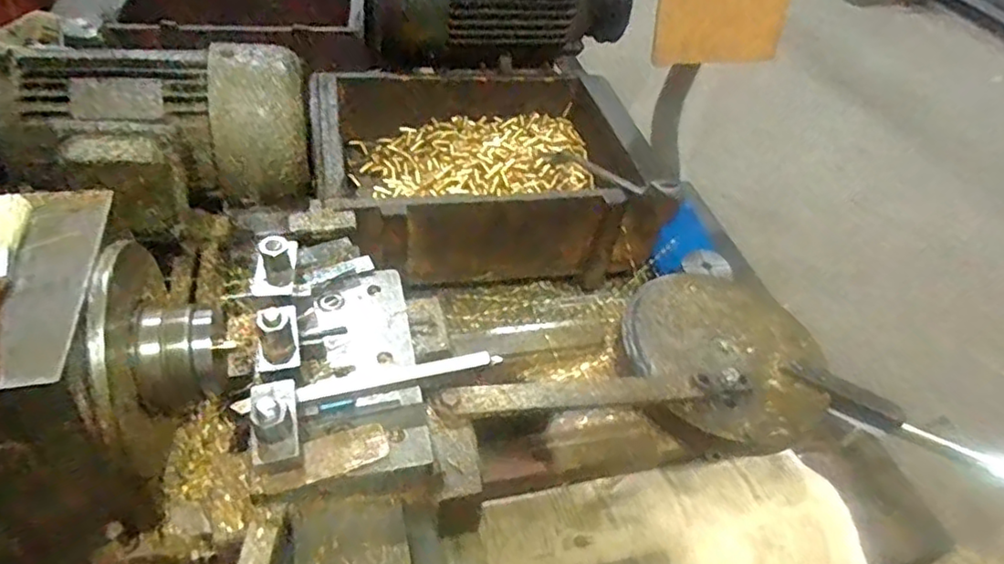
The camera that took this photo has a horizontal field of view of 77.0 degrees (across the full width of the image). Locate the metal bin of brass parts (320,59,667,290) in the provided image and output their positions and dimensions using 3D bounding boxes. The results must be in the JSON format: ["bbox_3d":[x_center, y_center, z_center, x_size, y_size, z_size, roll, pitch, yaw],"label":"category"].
[{"bbox_3d":[-0.032,-0.160,0.857,0.406,0.122,0.335,-4,46,-12],"label":"metal bin of brass parts"}]

